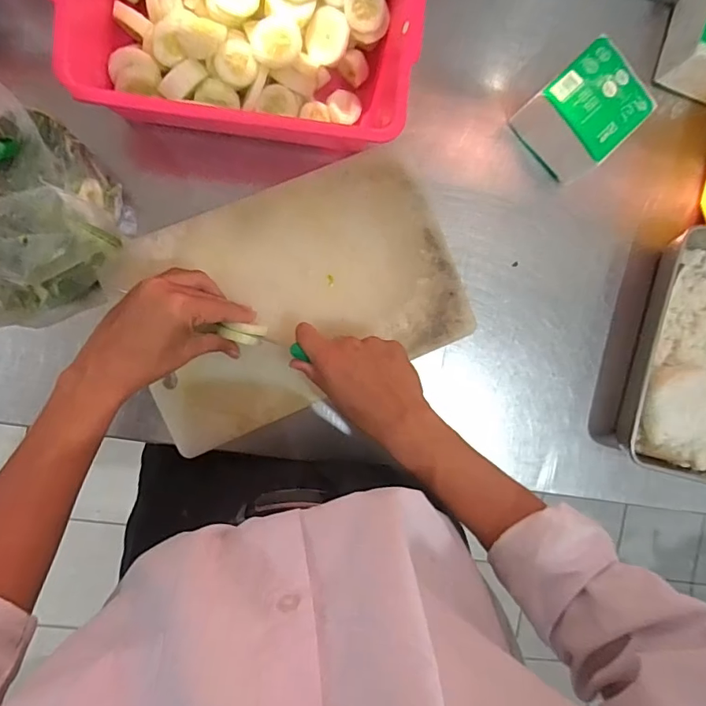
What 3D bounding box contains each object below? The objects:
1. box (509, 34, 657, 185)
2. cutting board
[{"bbox_3d":[0.251,-0.259,0.537,0.100,0.075,0.098,-44,99,-4],"label":"box"},{"bbox_3d":[-0.062,-0.061,0.526,0.337,0.020,0.224,-23,97,-7],"label":"cutting board"}]

